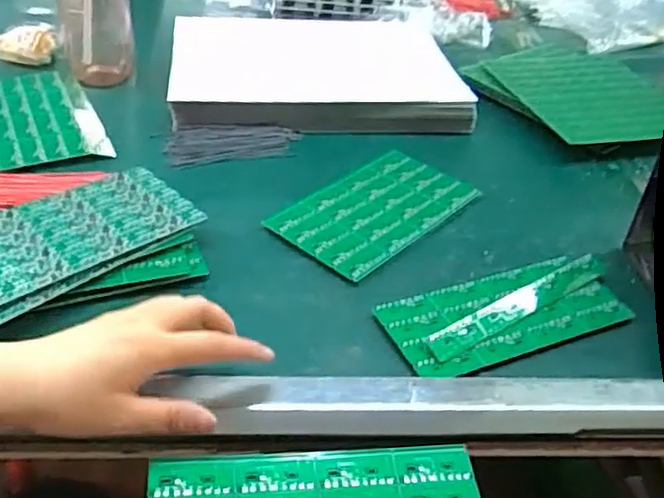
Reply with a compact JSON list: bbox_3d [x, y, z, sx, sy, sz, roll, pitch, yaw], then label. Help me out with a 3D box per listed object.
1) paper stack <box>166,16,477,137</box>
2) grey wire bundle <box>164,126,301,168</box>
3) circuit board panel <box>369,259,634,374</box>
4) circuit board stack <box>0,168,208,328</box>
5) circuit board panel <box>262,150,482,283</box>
[{"bbox_3d":[-0.018,-0.212,0.808,0.329,0.034,0.244,-1,39,-9],"label":"paper stack"},{"bbox_3d":[-0.098,-0.105,0.684,0.130,0.008,0.059,-2,39,-10],"label":"grey wire bundle"},{"bbox_3d":[0.135,0.047,0.521,0.195,0.011,0.082,-14,43,-23],"label":"circuit board panel"},{"bbox_3d":[-0.207,0.002,0.521,0.206,0.026,0.124,-21,46,-30],"label":"circuit board stack"},{"bbox_3d":[0.041,-0.038,0.622,0.109,0.005,0.186,32,45,29],"label":"circuit board panel"}]

